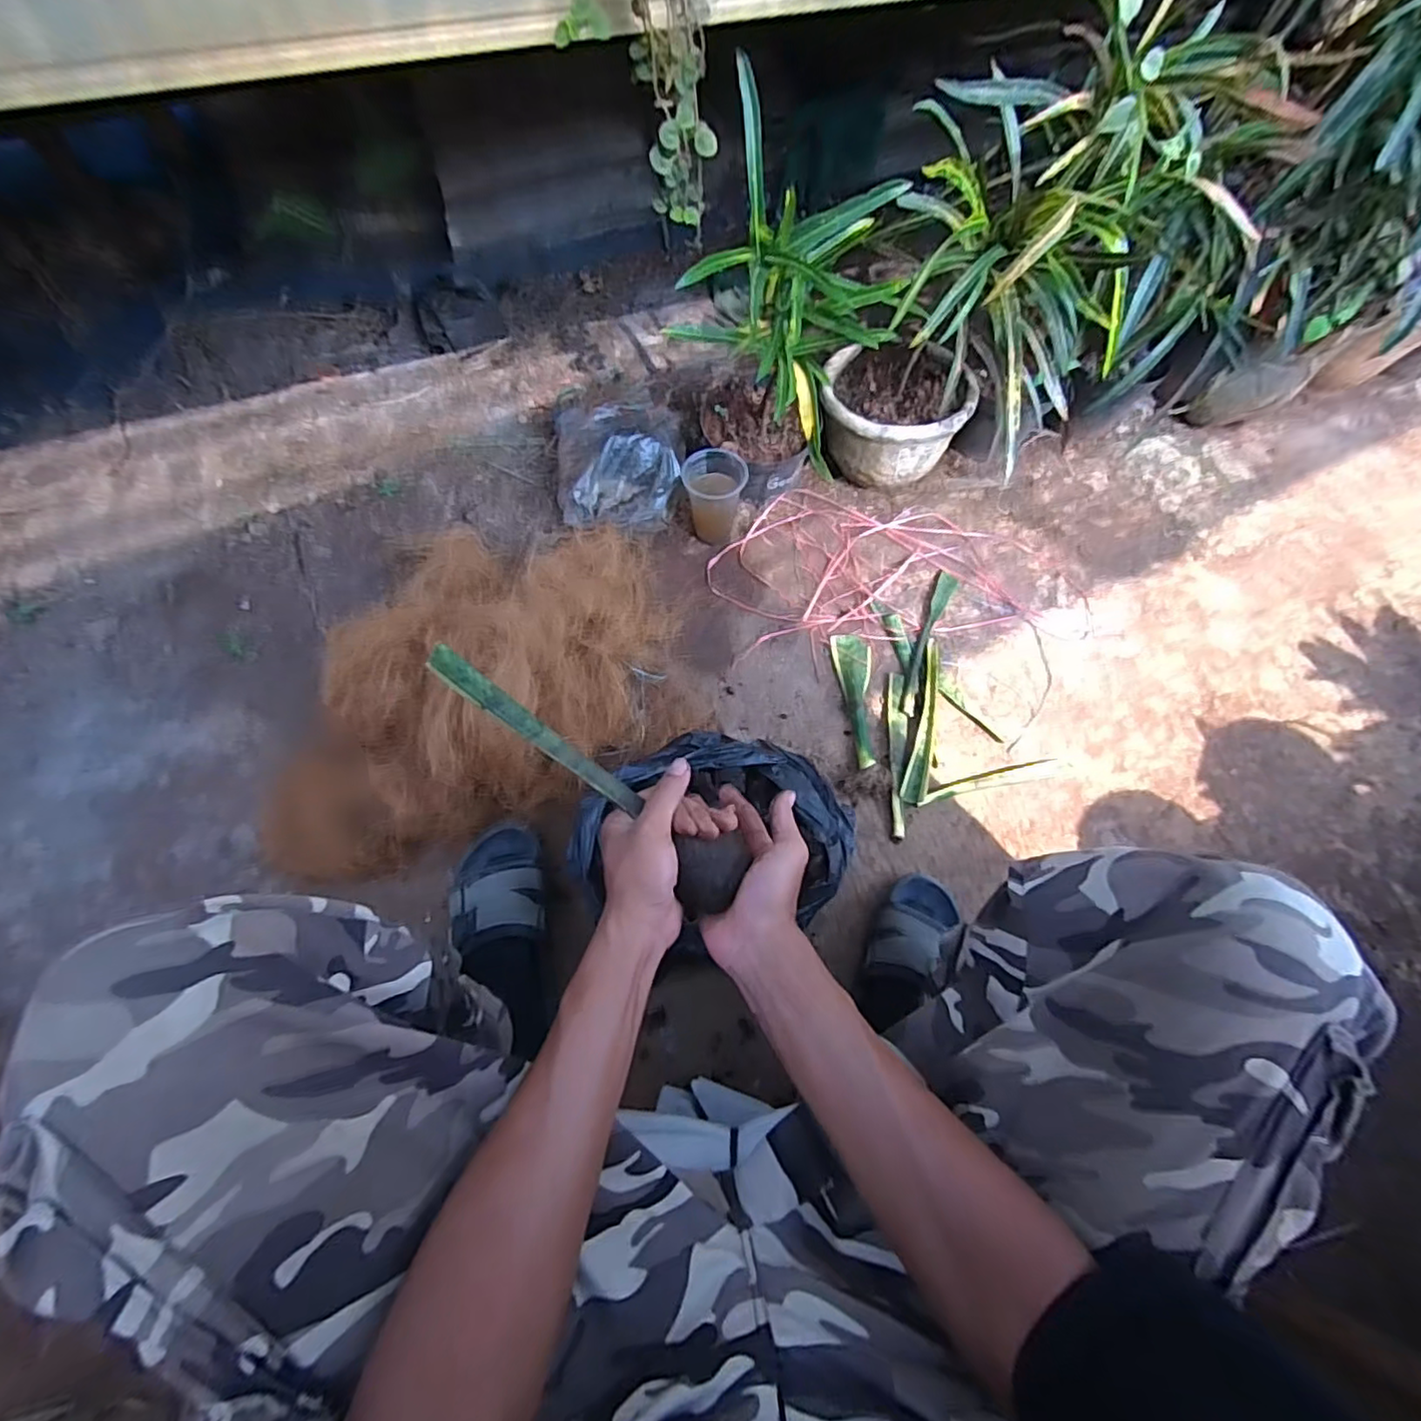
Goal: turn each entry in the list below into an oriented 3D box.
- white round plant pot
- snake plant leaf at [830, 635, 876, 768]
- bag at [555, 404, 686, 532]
[{"bbox_3d":[0.266,-0.434,0.937,0.206,0.122,0.186,13,65,4],"label":"white round plant pot"},{"bbox_3d":[0.202,-0.014,0.861,0.054,0.019,0.190,-2,69,-3],"label":"snake plant leaf"},{"bbox_3d":[-0.140,-0.360,0.934,0.192,0.090,0.186,5,65,0],"label":"bag"}]

